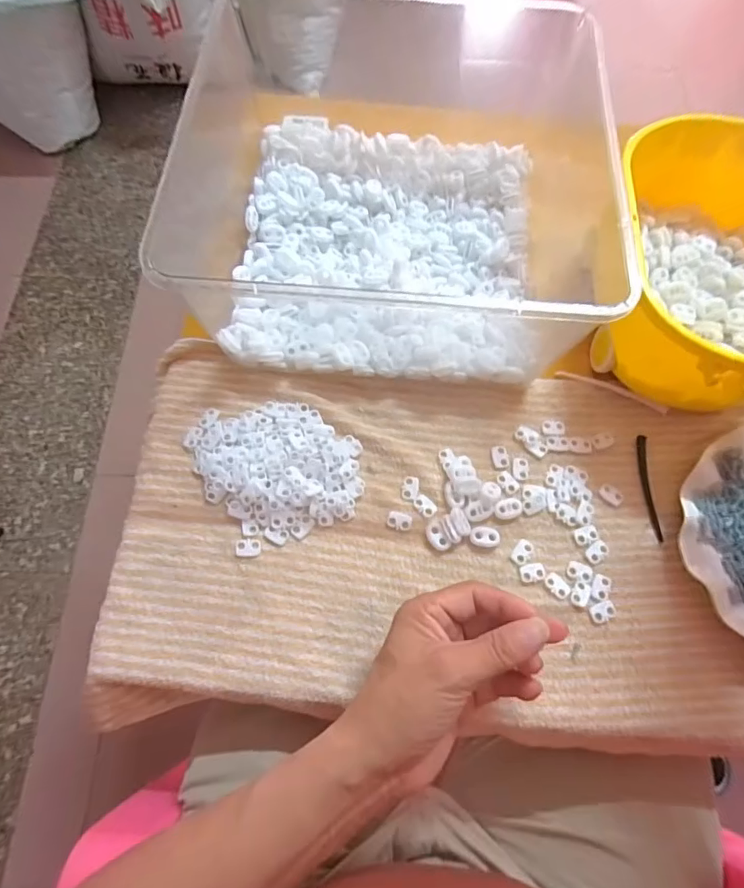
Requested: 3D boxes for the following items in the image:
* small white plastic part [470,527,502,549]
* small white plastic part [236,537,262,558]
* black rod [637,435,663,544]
[{"bbox_3d":[0.086,0.070,0.390,0.023,0.007,0.015,5,68,1],"label":"small white plastic part"},{"bbox_3d":[-0.092,0.077,0.382,0.019,0.004,0.013,-5,68,-3],"label":"small white plastic part"},{"bbox_3d":[0.220,0.034,0.410,0.009,0.004,0.088,3,68,0],"label":"black rod"}]

